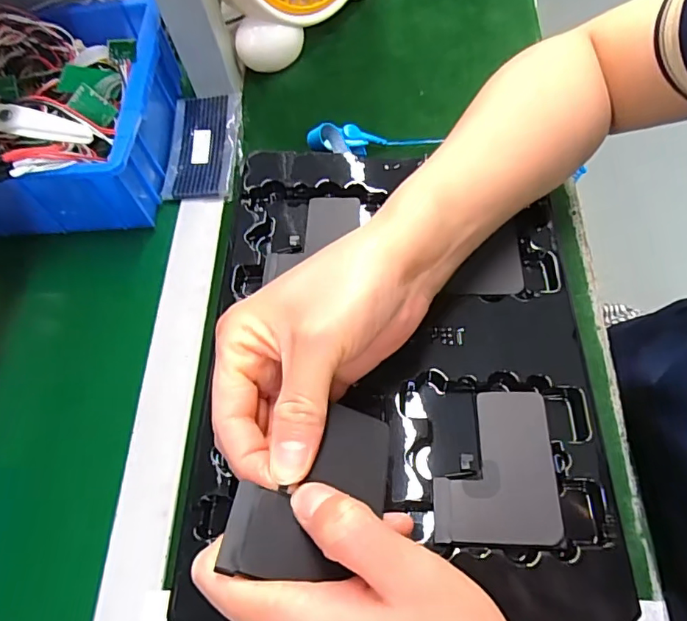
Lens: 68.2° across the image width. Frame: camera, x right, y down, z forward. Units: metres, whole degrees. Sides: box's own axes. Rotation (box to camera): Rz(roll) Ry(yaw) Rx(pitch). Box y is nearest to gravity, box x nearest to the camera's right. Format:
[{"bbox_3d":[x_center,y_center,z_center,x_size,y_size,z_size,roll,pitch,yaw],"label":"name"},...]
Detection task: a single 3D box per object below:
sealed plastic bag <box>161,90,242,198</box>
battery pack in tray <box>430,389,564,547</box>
[{"bbox_3d":[-0.128,-0.152,0.470,0.070,0.018,0.113,1,63,6],"label":"sealed plastic bag"},{"bbox_3d":[0.076,0.078,0.259,0.059,0.010,0.075,1,65,4],"label":"battery pack in tray"}]

